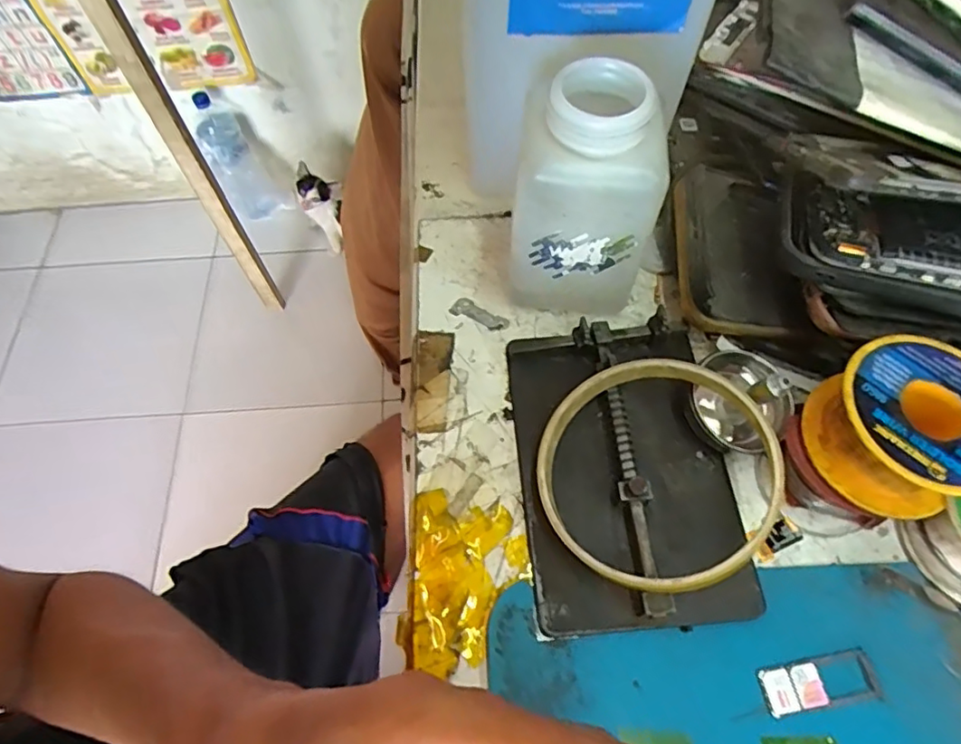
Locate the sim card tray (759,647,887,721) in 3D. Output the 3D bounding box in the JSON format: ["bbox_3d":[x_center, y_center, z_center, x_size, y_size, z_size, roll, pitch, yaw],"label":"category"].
[{"bbox_3d":[0.112,0.102,0.196,0.038,0.004,0.014,-10,63,-3],"label":"sim card tray"}]

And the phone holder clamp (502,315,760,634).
[{"bbox_3d":[0.055,0.033,0.224,0.079,0.022,0.115,-6,63,-1],"label":"phone holder clamp"}]

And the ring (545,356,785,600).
[{"bbox_3d":[0.062,0.035,0.212,0.081,0.012,0.082,-10,60,18],"label":"ring"}]

